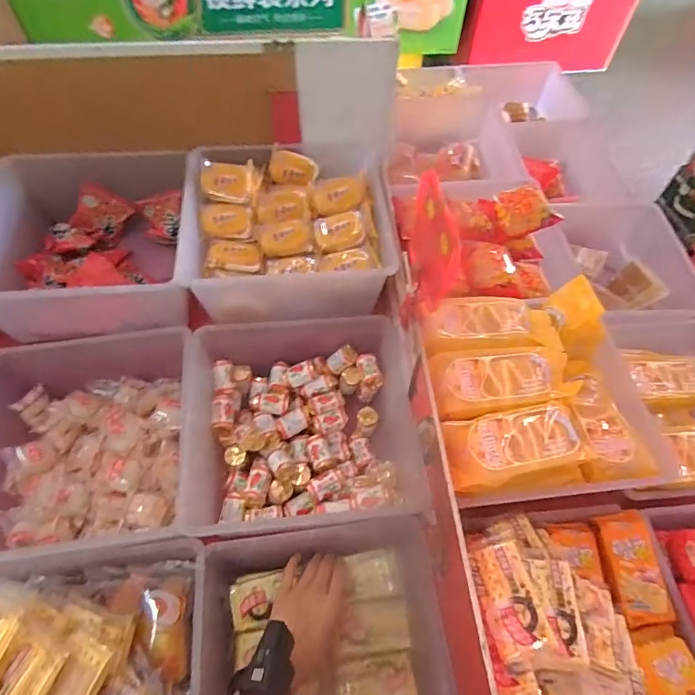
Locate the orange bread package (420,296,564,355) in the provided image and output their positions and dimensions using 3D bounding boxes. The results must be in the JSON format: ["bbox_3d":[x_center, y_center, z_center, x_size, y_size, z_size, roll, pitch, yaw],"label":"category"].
[{"bbox_3d":[0.200,-0.028,0.642,0.197,0.043,0.083,-5,58,-5],"label":"orange bread package"}]

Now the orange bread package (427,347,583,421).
[{"bbox_3d":[0.207,0.046,0.592,0.195,0.040,0.092,-6,58,-5],"label":"orange bread package"}]

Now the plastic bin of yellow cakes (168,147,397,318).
[{"bbox_3d":[-0.091,-0.185,0.693,0.290,0.113,0.261,-5,58,-5],"label":"plastic bin of yellow cakes"}]

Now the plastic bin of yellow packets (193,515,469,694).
[{"bbox_3d":[-0.027,0.391,0.566,0.287,0.119,0.288,-7,58,-6],"label":"plastic bin of yellow packets"}]

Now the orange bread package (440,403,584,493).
[{"bbox_3d":[0.209,0.116,0.538,0.183,0.046,0.095,-7,58,-6],"label":"orange bread package"}]

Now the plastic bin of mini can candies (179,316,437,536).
[{"bbox_3d":[-0.063,0.106,0.650,0.289,0.124,0.281,-5,58,-5],"label":"plastic bin of mini can candies"}]

